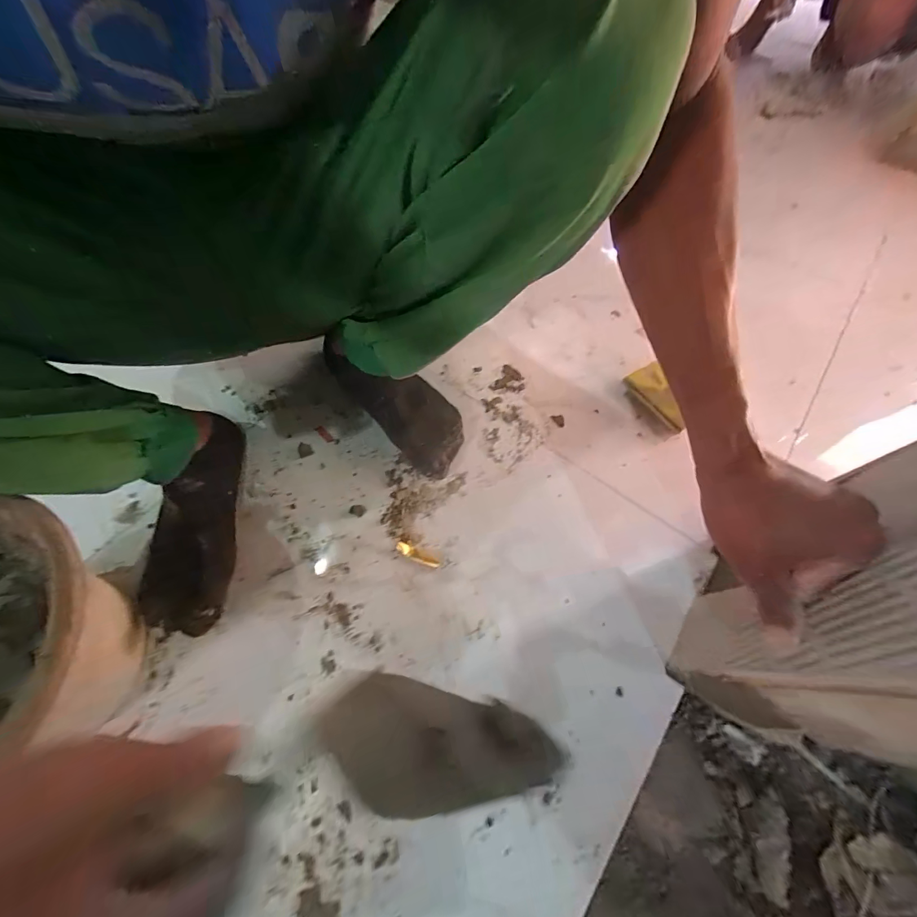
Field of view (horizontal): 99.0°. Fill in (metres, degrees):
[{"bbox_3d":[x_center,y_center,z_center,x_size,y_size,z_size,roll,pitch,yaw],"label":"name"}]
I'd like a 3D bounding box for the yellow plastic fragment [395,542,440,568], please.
[{"bbox_3d":[-0.050,0.116,0.467,0.057,0.008,0.014,29,65,13],"label":"yellow plastic fragment"}]

